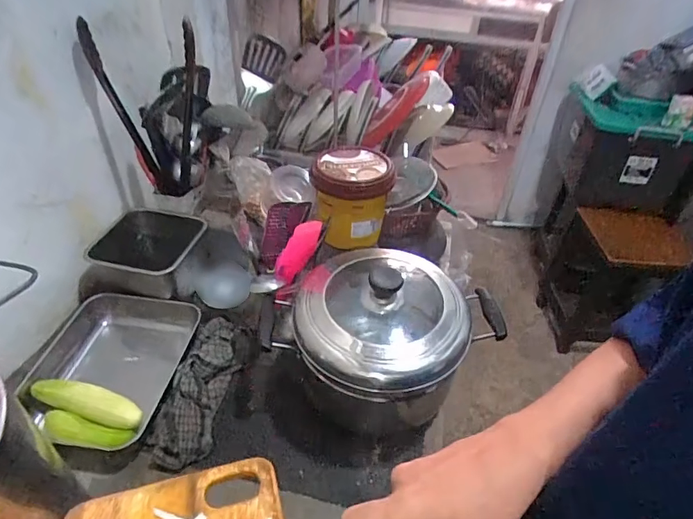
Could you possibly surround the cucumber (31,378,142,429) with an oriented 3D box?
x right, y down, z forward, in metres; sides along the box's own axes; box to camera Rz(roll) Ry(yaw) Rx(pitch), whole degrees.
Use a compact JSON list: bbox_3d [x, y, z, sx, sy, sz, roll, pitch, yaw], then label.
[{"bbox_3d":[-0.346,0.192,0.613,0.153,0.032,0.038,12,40,10],"label":"cucumber"}]

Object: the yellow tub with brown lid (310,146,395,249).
[{"bbox_3d":[0.009,-0.100,0.733,0.119,0.124,0.114,2,40,-2],"label":"yellow tub with brown lid"}]

